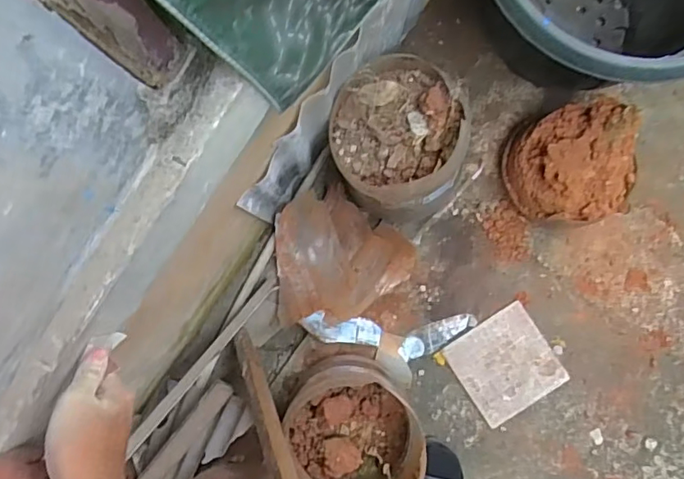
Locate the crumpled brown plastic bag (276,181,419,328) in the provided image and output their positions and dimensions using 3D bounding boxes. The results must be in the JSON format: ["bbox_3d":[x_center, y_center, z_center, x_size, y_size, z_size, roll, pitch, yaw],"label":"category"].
[{"bbox_3d":[-0.001,0.029,1.121,0.279,0.100,0.272,-7,85,-2],"label":"crumpled brown plastic bag"}]

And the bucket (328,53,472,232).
[{"bbox_3d":[0.108,-0.173,1.045,0.244,0.278,0.282,-6,88,2],"label":"bucket"}]

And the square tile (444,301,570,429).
[{"bbox_3d":[0.353,0.268,1.151,0.199,0.012,0.197,-33,86,-4],"label":"square tile"}]

